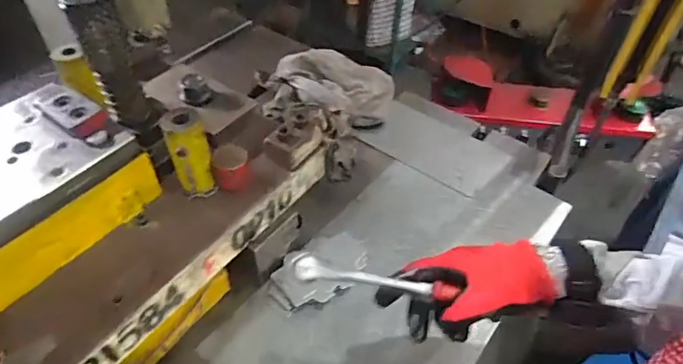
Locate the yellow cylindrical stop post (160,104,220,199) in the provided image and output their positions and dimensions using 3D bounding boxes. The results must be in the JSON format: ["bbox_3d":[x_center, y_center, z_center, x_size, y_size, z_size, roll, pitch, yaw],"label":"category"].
[{"bbox_3d":[-0.163,-0.031,0.513,0.041,0.093,0.044,0,47,0],"label":"yellow cylindrical stop post"}]

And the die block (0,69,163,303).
[{"bbox_3d":[-0.338,0.008,0.471,0.179,0.089,0.230,29,53,24],"label":"die block"}]

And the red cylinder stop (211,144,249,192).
[{"bbox_3d":[-0.125,-0.016,0.539,0.039,0.046,0.031,-7,48,-7],"label":"red cylinder stop"}]

